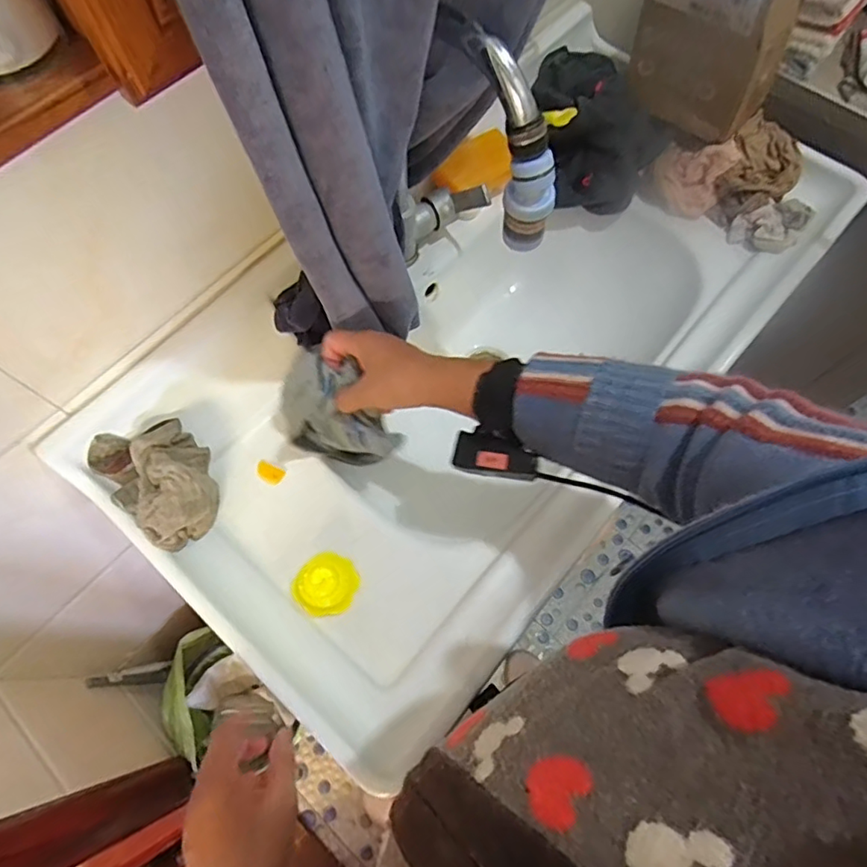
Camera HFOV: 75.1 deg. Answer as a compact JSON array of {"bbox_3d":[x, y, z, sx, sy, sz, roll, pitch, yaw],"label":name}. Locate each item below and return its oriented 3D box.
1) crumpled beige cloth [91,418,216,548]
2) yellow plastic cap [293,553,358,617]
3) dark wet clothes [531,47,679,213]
[{"bbox_3d":[-0.283,0.044,0.587,0.137,0.055,0.095,41,74,15],"label":"crumpled beige cloth"},{"bbox_3d":[-0.110,0.152,0.573,0.057,0.033,0.061,0,69,0],"label":"yellow plastic cap"},{"bbox_3d":[0.211,-0.419,0.769,0.147,0.098,0.226,-25,71,-9],"label":"dark wet clothes"}]

